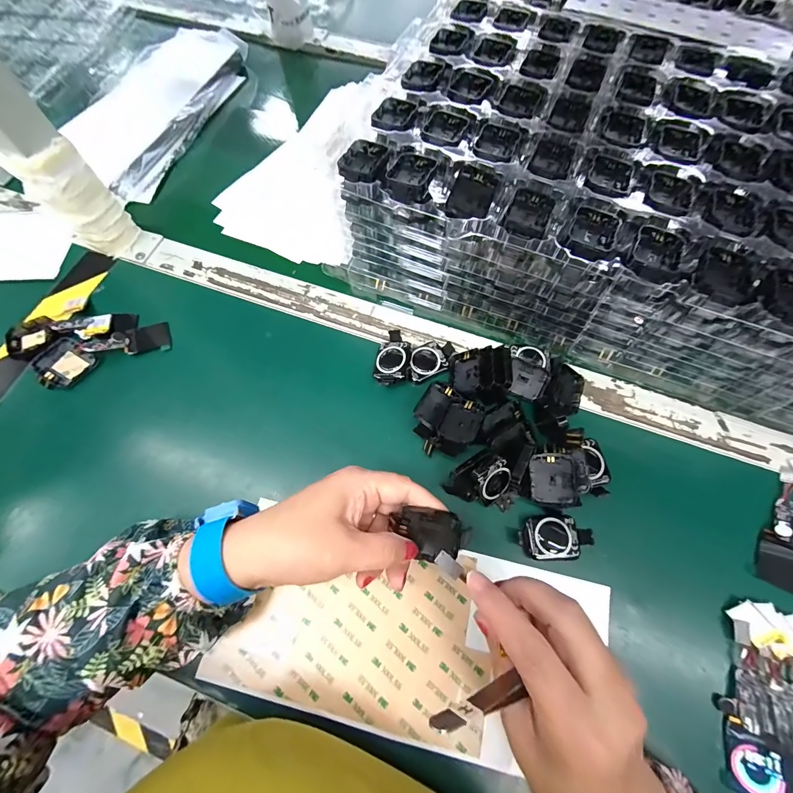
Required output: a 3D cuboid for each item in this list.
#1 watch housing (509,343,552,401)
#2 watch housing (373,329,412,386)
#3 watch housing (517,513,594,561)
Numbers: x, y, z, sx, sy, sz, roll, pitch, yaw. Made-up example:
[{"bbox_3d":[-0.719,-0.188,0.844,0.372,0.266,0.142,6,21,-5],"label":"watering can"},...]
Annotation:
[{"bbox_3d":[0.121,-0.025,0.326,0.040,0.012,0.048,23,71,9],"label":"watch housing"},{"bbox_3d":[-0.003,-0.033,0.331,0.031,0.020,0.054,11,69,5],"label":"watch housing"},{"bbox_3d":[0.123,0.109,0.278,0.053,0.009,0.032,-5,69,-1],"label":"watch housing"}]

